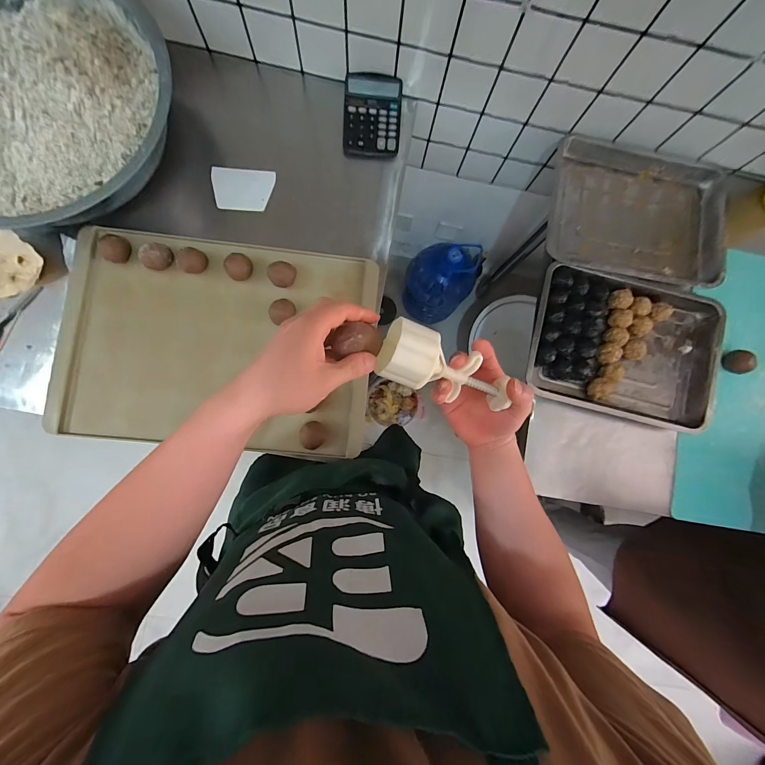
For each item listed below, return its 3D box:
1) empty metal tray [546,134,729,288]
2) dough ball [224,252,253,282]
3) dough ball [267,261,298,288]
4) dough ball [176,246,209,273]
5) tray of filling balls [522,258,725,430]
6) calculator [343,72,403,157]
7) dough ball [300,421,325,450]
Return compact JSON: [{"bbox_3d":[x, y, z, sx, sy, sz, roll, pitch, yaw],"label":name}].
[{"bbox_3d":[0.523,-0.354,0.706,0.355,0.055,0.287,11,84,-3],"label":"empty metal tray"},{"bbox_3d":[-0.272,-0.219,0.636,0.047,0.036,0.040,-42,89,-7],"label":"dough ball"},{"bbox_3d":[-0.191,-0.207,0.644,0.053,0.039,0.046,-27,87,-6],"label":"dough ball"},{"bbox_3d":[-0.352,-0.225,0.627,0.045,0.039,0.048,0,84,-4],"label":"dough ball"},{"bbox_3d":[0.480,-0.072,0.673,0.355,0.051,0.273,13,84,-3],"label":"tray of filling balls"},{"bbox_3d":[-0.021,-0.549,0.695,0.119,0.045,0.156,3,84,-4],"label":"calculator"},{"bbox_3d":[-0.128,0.097,0.618,0.042,0.029,0.050,-4,85,-5],"label":"dough ball"}]

